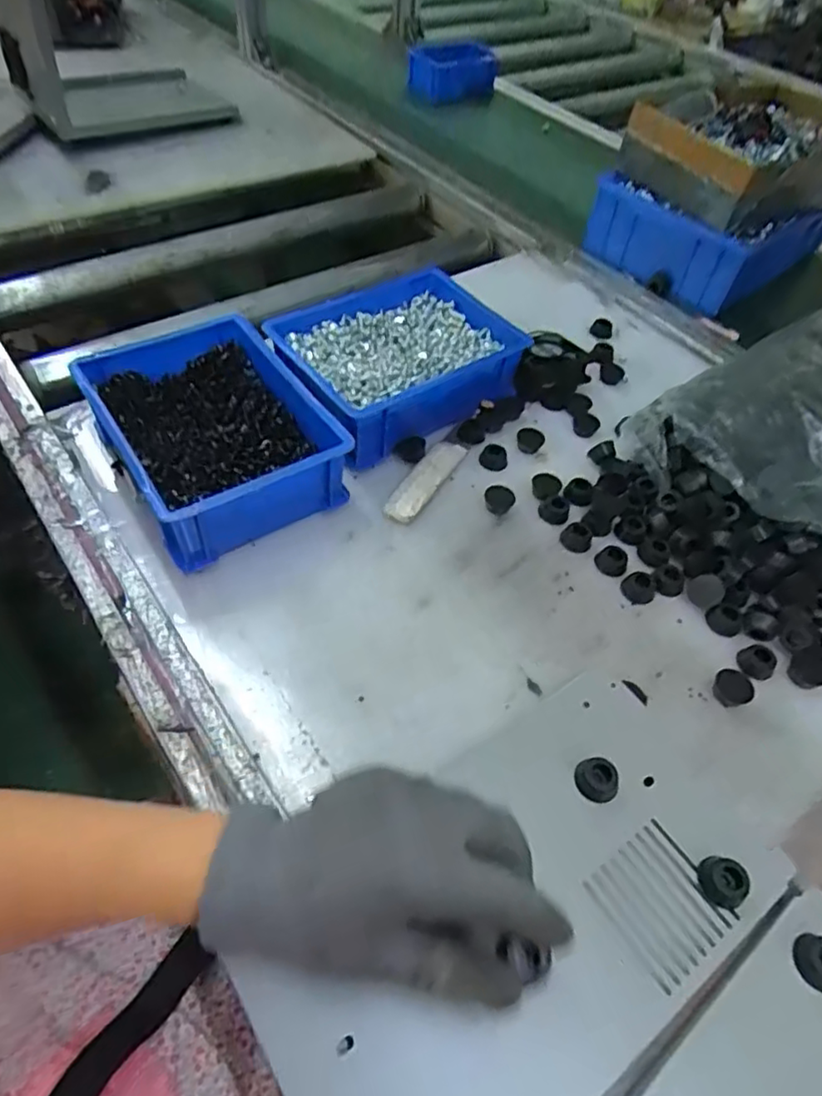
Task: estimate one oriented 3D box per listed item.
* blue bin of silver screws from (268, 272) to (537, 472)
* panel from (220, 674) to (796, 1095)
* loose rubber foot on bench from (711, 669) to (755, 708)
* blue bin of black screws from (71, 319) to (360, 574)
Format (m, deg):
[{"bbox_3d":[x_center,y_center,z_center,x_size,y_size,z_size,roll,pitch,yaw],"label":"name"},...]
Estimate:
[{"bbox_3d":[-0.012,-0.172,0.581,0.211,0.063,0.155,-30,60,-25],"label":"blue bin of silver screws"},{"bbox_3d":[0.059,0.187,0.325,0.268,0.022,0.157,-30,60,-25],"label":"panel"},{"bbox_3d":[0.216,0.094,0.422,0.022,0.013,0.022,2,52,-3],"label":"loose rubber foot on bench"},{"bbox_3d":[-0.158,-0.093,0.504,0.147,0.069,0.199,-28,59,-23],"label":"blue bin of black screws"}]

